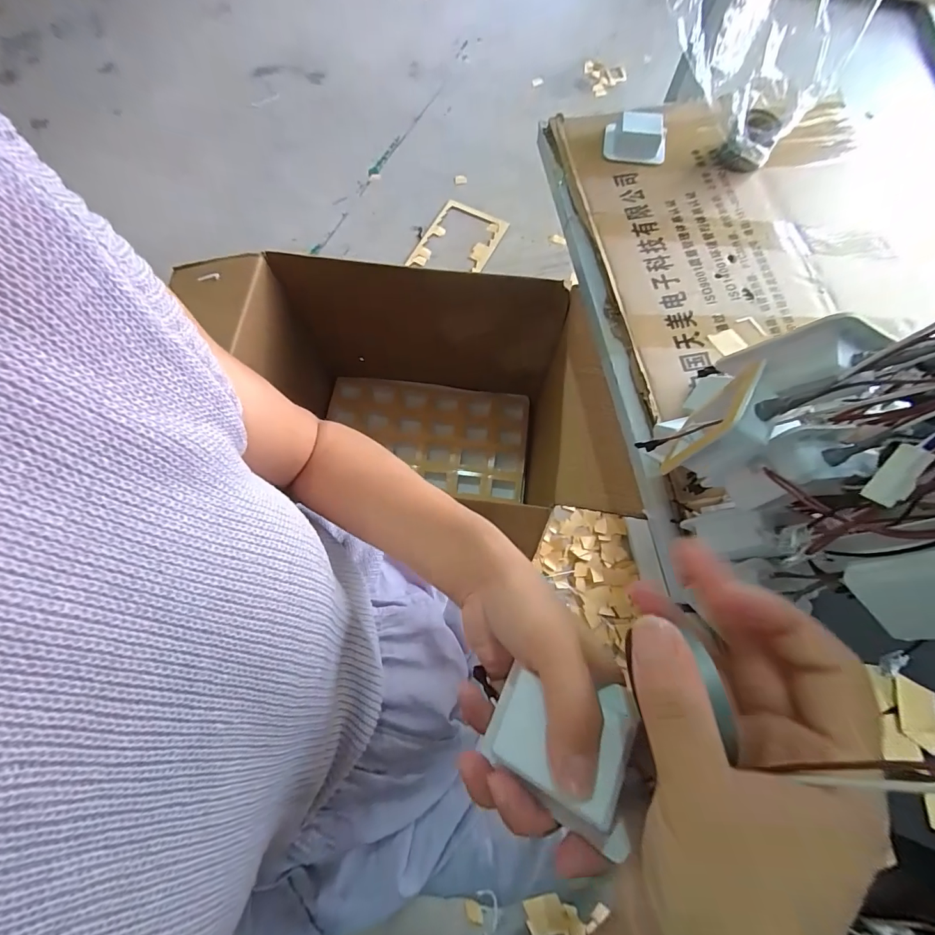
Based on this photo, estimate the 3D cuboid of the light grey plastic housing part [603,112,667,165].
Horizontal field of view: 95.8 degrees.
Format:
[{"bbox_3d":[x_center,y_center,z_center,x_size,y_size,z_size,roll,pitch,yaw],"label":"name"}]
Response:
[{"bbox_3d":[0.222,-0.434,0.556,0.075,0.034,0.058,1,72,0],"label":"light grey plastic housing part"}]

